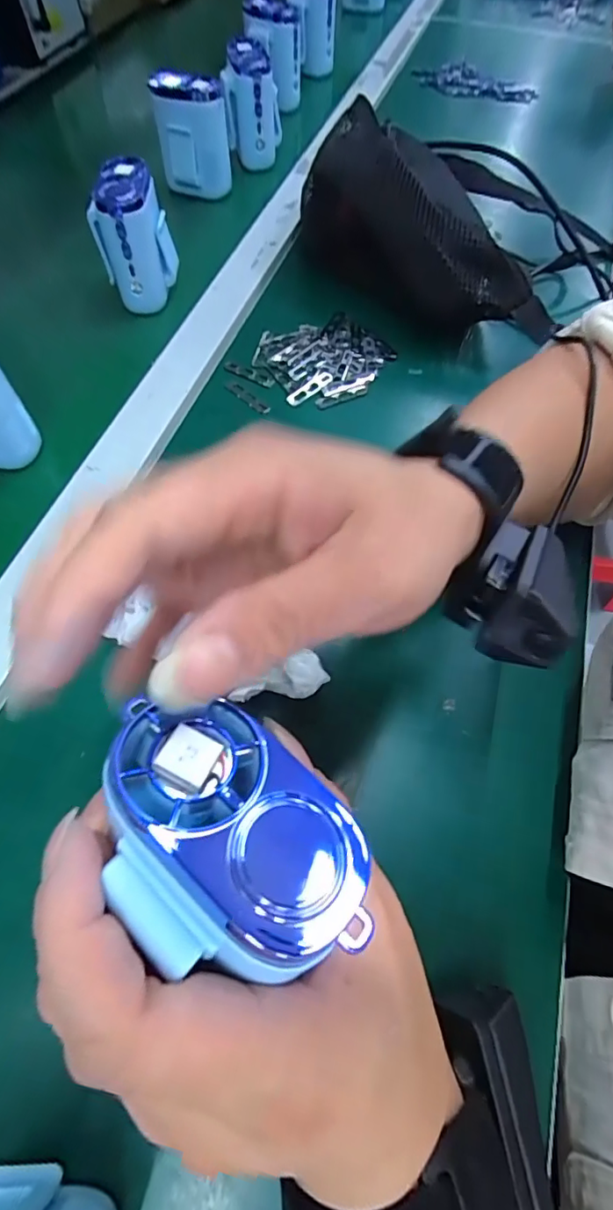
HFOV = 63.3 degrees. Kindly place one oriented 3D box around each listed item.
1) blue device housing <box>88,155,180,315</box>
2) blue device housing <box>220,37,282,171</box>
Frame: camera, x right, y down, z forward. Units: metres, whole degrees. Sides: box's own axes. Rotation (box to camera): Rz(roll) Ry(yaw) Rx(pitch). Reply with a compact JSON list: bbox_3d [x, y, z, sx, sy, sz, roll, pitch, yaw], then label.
[{"bbox_3d":[-0.139,-0.296,0.402,0.058,0.080,0.059,-14,66,-9],"label":"blue device housing"},{"bbox_3d":[-0.056,-0.529,0.527,0.056,0.085,0.066,0,63,-3],"label":"blue device housing"}]

